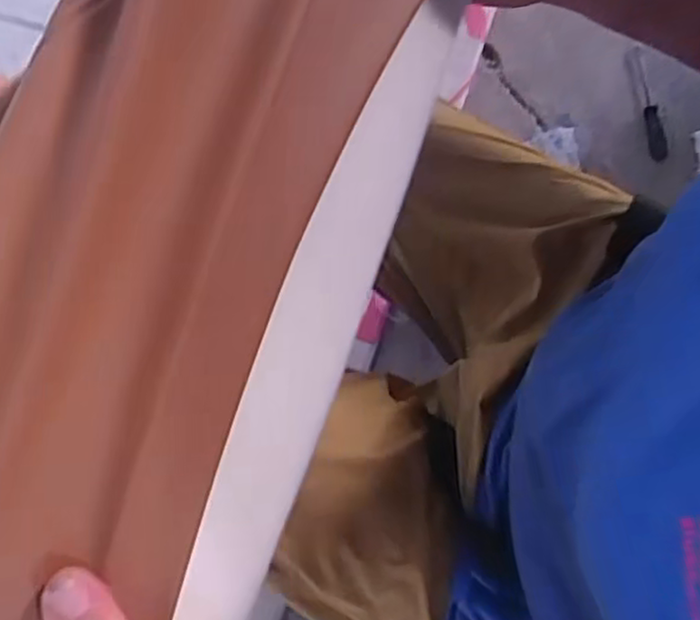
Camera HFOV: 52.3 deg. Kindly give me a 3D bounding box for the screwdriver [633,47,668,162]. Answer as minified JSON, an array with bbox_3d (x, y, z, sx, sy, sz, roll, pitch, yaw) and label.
[{"bbox_3d":[0.388,-0.265,0.918,0.023,0.025,0.148,-6,74,-1],"label":"screwdriver"}]

